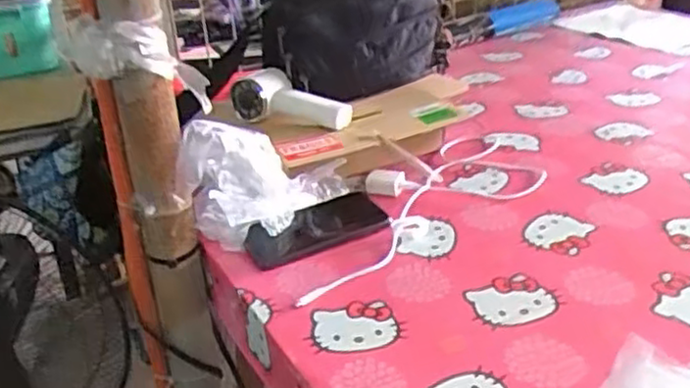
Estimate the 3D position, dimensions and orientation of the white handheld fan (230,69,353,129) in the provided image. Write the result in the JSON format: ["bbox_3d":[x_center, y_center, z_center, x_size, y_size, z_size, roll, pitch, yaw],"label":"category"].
[{"bbox_3d":[-0.068,-0.122,0.954,0.150,0.054,0.076,12,32,29],"label":"white handheld fan"}]

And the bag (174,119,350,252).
[{"bbox_3d":[-0.087,-0.018,0.821,0.188,0.139,0.087,-9,28,-9],"label":"bag"}]

